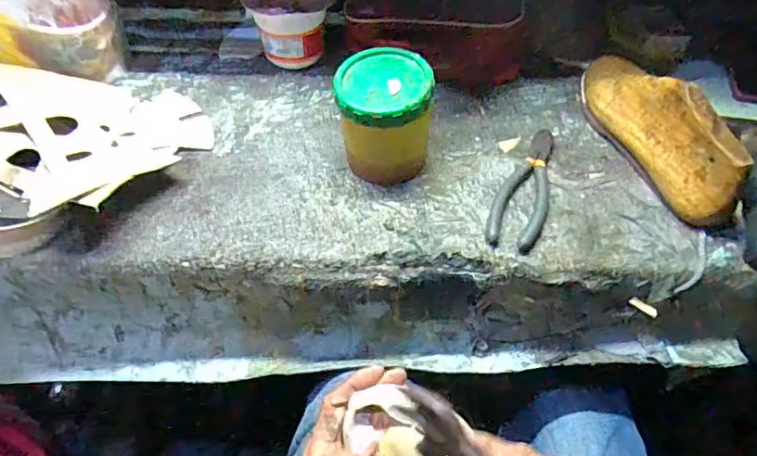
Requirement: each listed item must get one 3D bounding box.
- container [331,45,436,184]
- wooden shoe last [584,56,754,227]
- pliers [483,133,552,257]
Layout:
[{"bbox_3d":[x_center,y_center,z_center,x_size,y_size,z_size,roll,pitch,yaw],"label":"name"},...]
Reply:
[{"bbox_3d":[0.006,-0.107,0.522,0.095,0.108,0.096,-2,50,-2],"label":"container"},{"bbox_3d":[0.289,-0.118,0.541,0.069,0.089,0.252,-8,51,-7],"label":"wooden shoe last"},{"bbox_3d":[0.151,-0.045,0.529,0.049,0.013,0.167,18,53,14],"label":"pliers"}]

